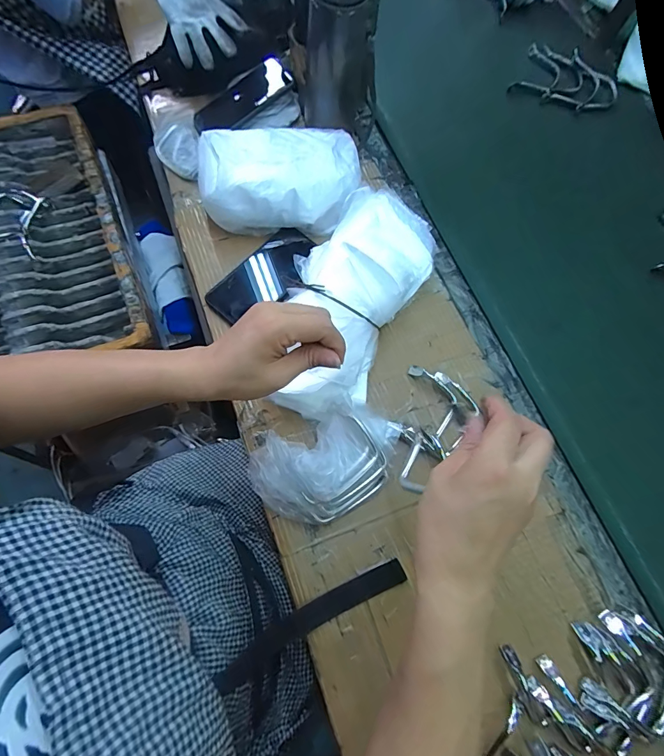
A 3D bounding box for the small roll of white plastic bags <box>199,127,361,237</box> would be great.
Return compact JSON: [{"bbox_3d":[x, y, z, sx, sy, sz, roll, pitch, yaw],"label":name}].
[{"bbox_3d":[-0.068,-0.276,0.540,0.208,0.085,0.123,-5,71,-6],"label":"small roll of white plastic bags"}]

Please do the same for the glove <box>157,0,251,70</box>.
[{"bbox_3d":[-0.204,-0.568,0.601,0.111,0.059,0.157,-24,74,-12],"label":"glove"}]

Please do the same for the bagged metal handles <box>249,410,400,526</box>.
[{"bbox_3d":[-0.003,0.096,0.419,0.157,0.071,0.102,-18,73,-10],"label":"bagged metal handles"}]

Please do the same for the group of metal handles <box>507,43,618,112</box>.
[{"bbox_3d":[0.425,-0.536,0.696,0.174,0.014,0.135,27,71,6],"label":"group of metal handles"}]

